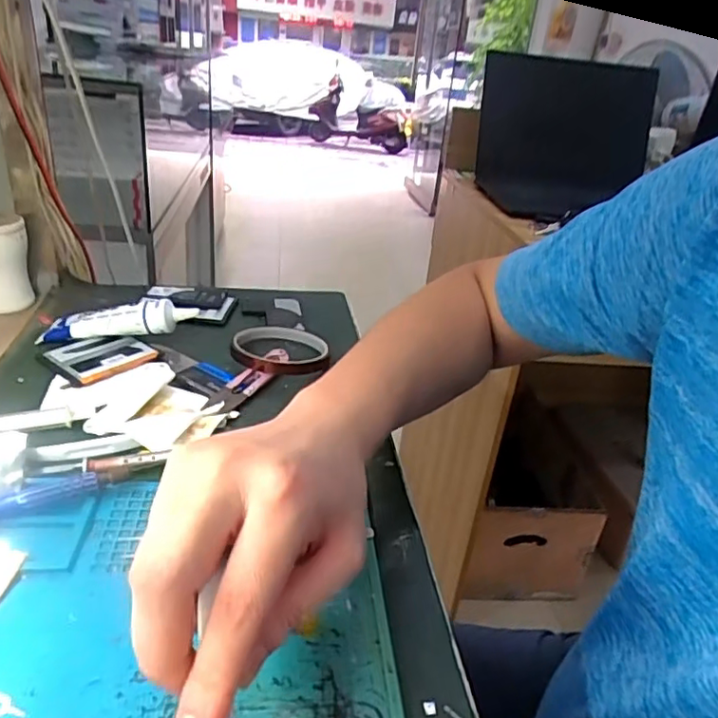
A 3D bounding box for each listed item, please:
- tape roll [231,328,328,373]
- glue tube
[{"bbox_3d":[-0.070,-0.009,0.517,0.081,0.015,0.087,0,29,-13],"label":"tape roll"},{"bbox_3d":[-0.208,-0.034,0.508,0.131,0.031,0.028,-7,29,2],"label":"glue tube"}]

